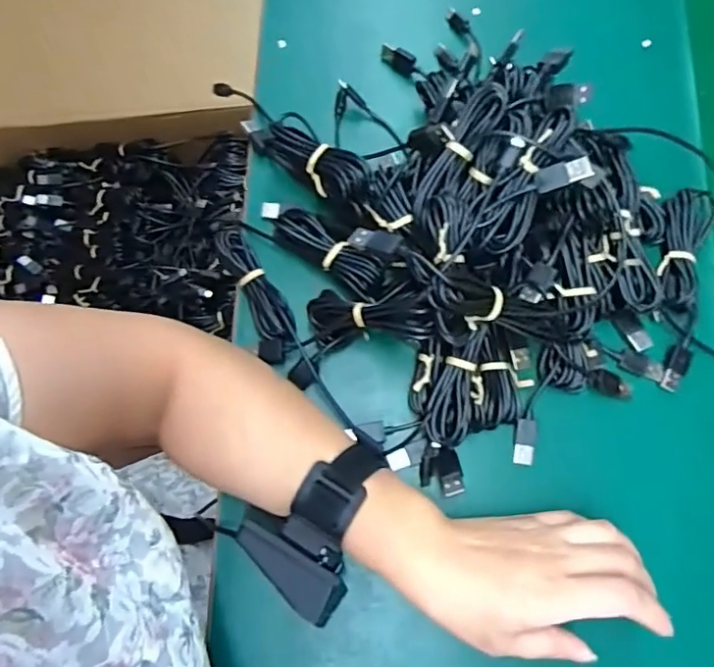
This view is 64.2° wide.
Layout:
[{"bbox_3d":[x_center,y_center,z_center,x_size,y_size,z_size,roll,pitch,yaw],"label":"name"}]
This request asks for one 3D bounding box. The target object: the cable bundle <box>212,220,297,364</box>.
[{"bbox_3d":[-0.070,-0.031,0.400,0.029,0.013,0.109,-22,74,-7],"label":"cable bundle"}]

